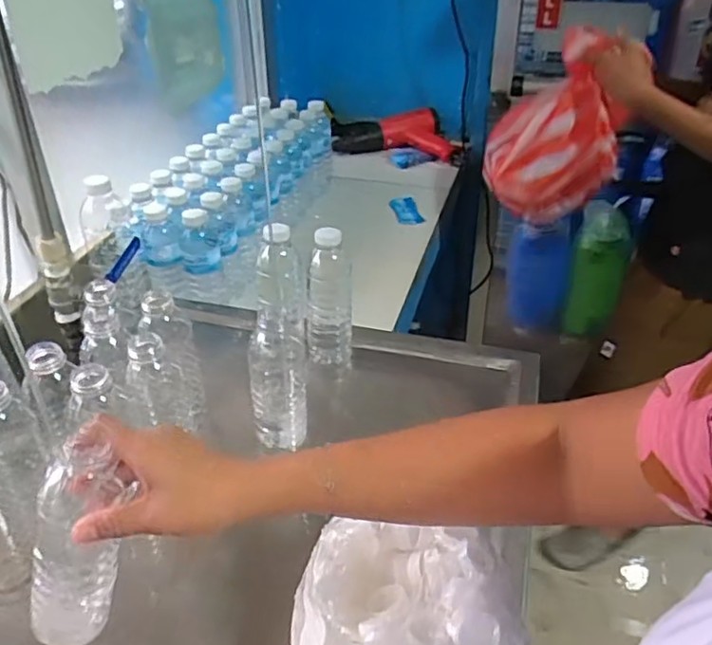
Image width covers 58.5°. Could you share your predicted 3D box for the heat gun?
[{"bbox_3d":[0.089,-0.425,1.437,0.302,0.072,0.162,1,35,3],"label":"heat gun"}]

